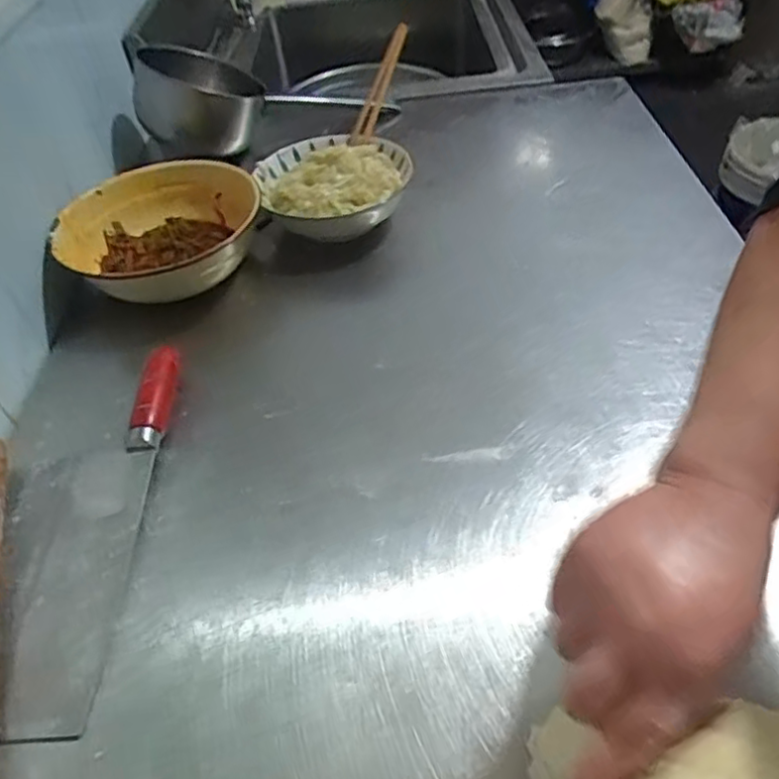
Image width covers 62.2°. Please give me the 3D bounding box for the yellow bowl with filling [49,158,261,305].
[{"bbox_3d":[-0.239,-0.162,0.686,0.204,0.069,0.199,-3,47,3],"label":"yellow bowl with filling"}]

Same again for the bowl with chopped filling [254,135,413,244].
[{"bbox_3d":[-0.059,-0.226,0.732,0.166,0.075,0.152,-3,47,3],"label":"bowl with chopped filling"}]

